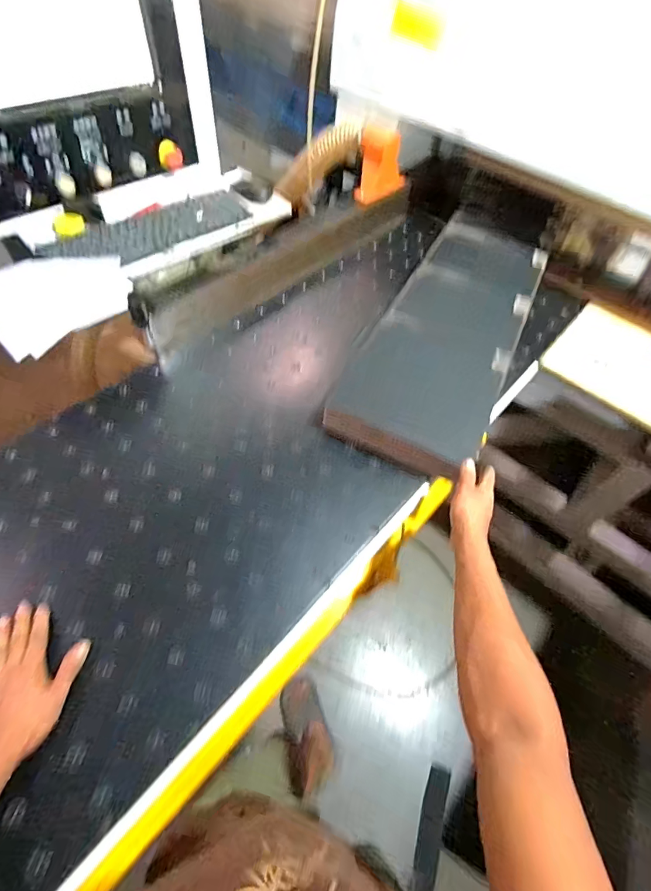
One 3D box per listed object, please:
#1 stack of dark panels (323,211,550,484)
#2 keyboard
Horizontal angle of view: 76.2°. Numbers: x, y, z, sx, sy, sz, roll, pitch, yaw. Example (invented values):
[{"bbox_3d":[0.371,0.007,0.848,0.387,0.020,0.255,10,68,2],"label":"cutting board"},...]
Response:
[{"bbox_3d":[0.280,-0.277,0.921,0.289,0.054,0.751,24,64,11],"label":"stack of dark panels"},{"bbox_3d":[-0.360,-0.454,0.871,0.417,0.024,0.139,-37,66,-25],"label":"keyboard"}]

